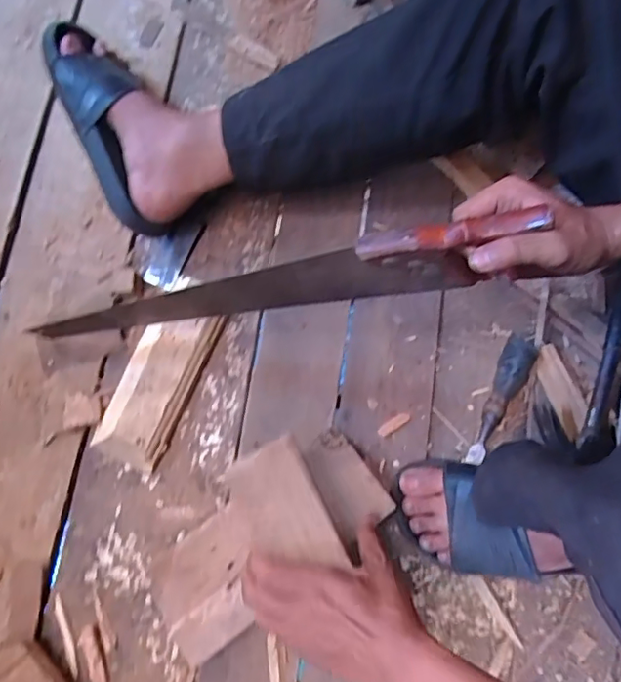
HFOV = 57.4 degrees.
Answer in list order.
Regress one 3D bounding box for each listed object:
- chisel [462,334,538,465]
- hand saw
[{"bbox_3d":[0.217,0.063,0.644,0.034,0.035,0.163,25,76,8],"label":"chisel"},{"bbox_3d":[-0.049,-0.045,0.557,0.506,0.102,0.020,-9,72,23],"label":"hand saw"}]

